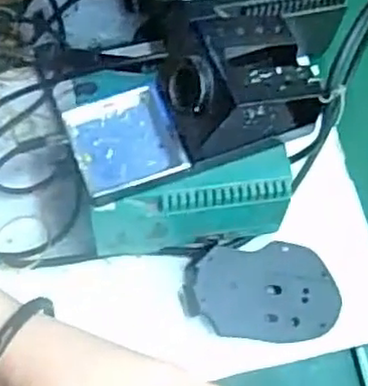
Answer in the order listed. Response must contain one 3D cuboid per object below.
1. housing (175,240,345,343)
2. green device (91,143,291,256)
[{"bbox_3d":[0.058,0.077,0.526,0.114,0.024,0.071,-5,70,-2],"label":"housing"},{"bbox_3d":[0.003,0.012,0.511,0.136,0.096,0.035,-8,70,-4],"label":"green device"}]

